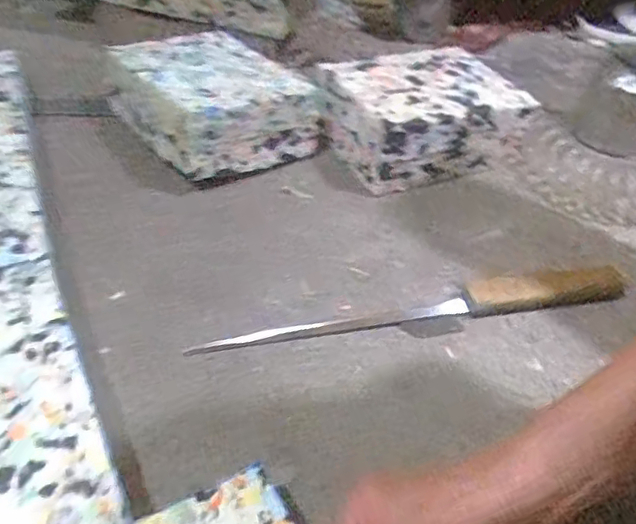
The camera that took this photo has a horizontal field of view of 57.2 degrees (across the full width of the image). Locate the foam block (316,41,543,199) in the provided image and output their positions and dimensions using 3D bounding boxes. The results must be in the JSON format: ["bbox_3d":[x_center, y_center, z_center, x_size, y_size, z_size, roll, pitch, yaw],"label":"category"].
[{"bbox_3d":[0.120,-0.179,0.711,0.215,0.088,0.165,-15,47,-23],"label":"foam block"}]

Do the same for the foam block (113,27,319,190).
[{"bbox_3d":[-0.125,-0.190,0.684,0.169,0.092,0.206,-26,52,-31],"label":"foam block"}]

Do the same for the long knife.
[{"bbox_3d":[0.097,0.040,0.526,0.412,0.020,0.032,-6,44,-14],"label":"long knife"}]

